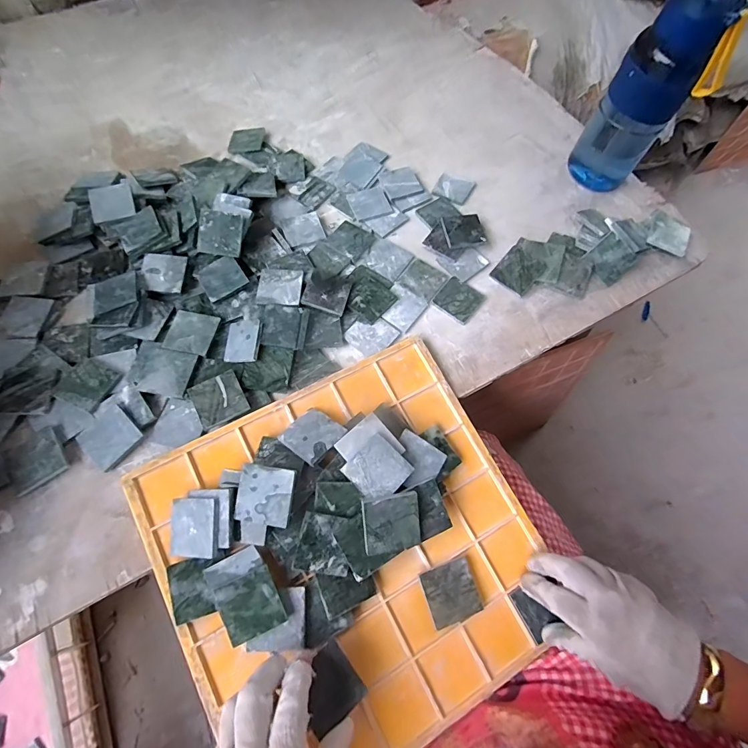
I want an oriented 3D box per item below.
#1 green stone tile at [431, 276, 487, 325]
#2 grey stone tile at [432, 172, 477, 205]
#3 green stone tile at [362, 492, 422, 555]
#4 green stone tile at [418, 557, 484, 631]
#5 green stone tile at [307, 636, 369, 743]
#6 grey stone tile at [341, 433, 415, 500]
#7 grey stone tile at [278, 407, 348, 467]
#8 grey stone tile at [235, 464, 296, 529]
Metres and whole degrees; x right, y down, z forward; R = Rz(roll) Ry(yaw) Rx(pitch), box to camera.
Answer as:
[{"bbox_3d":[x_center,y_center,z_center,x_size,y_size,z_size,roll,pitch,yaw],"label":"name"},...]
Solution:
[{"bbox_3d":[0.099,-0.088,0.476,0.048,0.006,0.048,37,69,13],"label":"green stone tile"},{"bbox_3d":[0.109,-0.254,0.553,0.048,0.005,0.052,28,67,9],"label":"grey stone tile"},{"bbox_3d":[0.016,0.129,0.351,0.048,0.004,0.048,-5,98,-11],"label":"green stone tile"},{"bbox_3d":[0.071,0.200,0.371,0.047,0.012,0.046,-17,68,-11],"label":"green stone tile"},{"bbox_3d":[-0.035,0.244,0.322,0.047,0.011,0.046,-19,65,-34],"label":"green stone tile"},{"bbox_3d":[0.004,0.085,0.362,0.046,0.007,0.049,42,70,15],"label":"grey stone tile"},{"bbox_3d":[-0.059,0.058,0.393,0.048,0.004,0.048,30,56,23],"label":"grey stone tile"},{"bbox_3d":[-0.095,0.105,0.352,0.048,0.004,0.048,6,84,8],"label":"grey stone tile"}]

